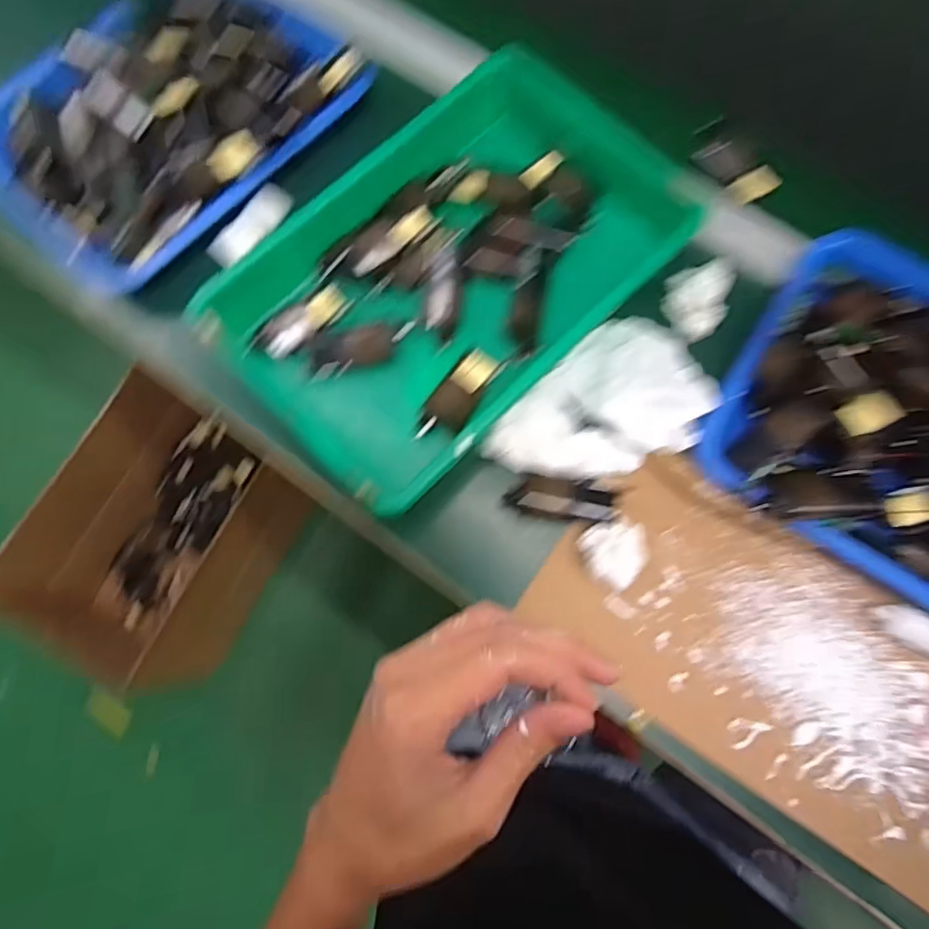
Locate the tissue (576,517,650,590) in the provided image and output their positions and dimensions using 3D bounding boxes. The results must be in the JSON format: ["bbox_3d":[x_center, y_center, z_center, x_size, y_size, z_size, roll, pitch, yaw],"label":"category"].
[{"bbox_3d":[0.119,0.066,0.425,0.055,0.027,0.050,-28,76,-6],"label":"tissue"}]

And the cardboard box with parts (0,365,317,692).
[{"bbox_3d":[-0.559,0.158,1.042,0.305,0.297,0.448,23,76,7],"label":"cardboard box with parts"}]

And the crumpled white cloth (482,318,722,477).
[{"bbox_3d":[0.119,-0.044,0.456,0.185,0.033,0.117,-41,78,-9],"label":"crumpled white cloth"}]

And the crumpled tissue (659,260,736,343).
[{"bbox_3d":[0.203,-0.146,0.488,0.054,0.023,0.070,19,76,6],"label":"crumpled tissue"}]

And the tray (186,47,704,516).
[{"bbox_3d":[-0.005,-0.163,0.481,0.390,0.070,0.247,-43,78,-10],"label":"tray"}]

